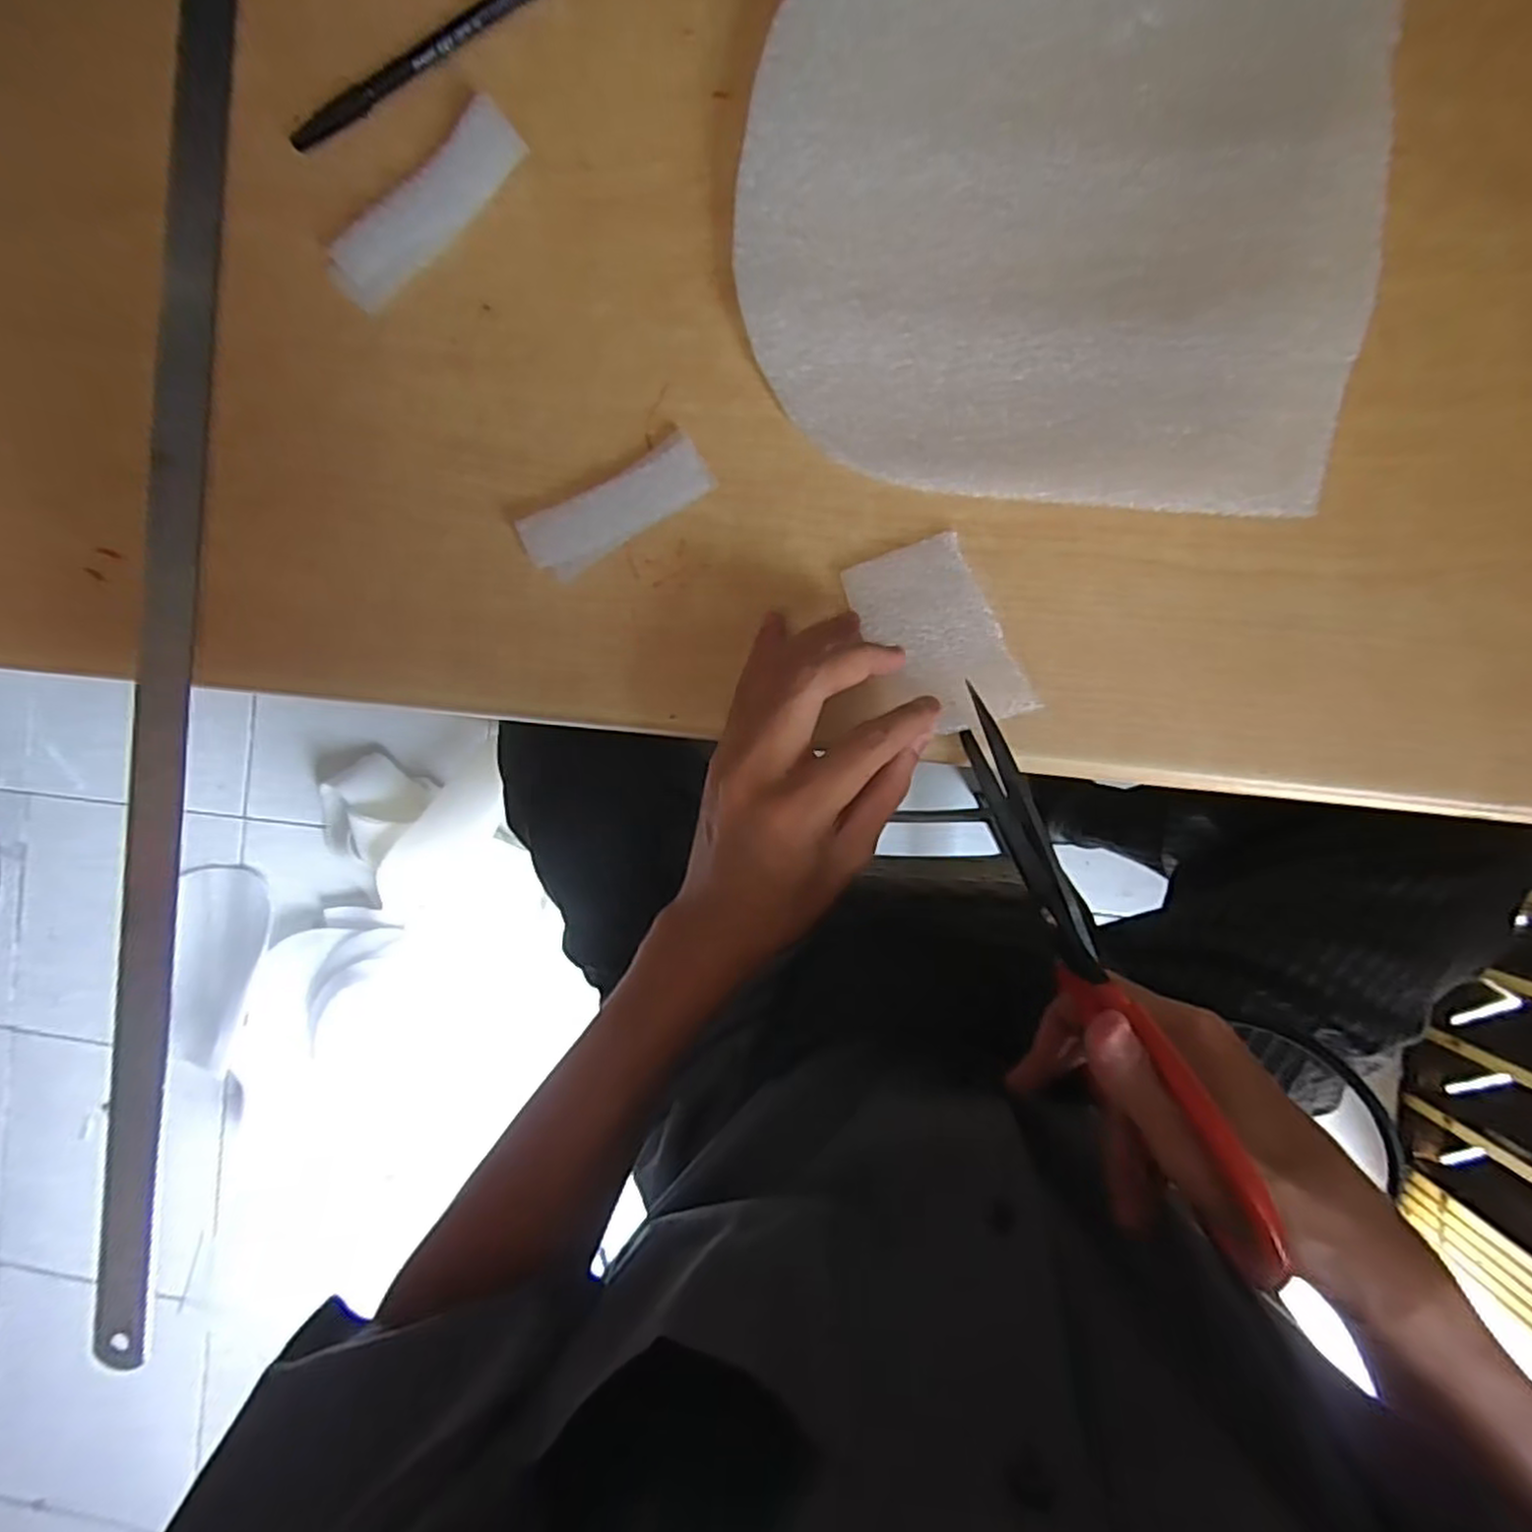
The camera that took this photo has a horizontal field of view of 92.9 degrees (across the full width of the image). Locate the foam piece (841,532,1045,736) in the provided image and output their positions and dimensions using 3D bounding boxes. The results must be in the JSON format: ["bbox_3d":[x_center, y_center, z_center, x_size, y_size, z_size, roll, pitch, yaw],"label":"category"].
[{"bbox_3d":[0.071,-0.055,0.309,0.056,0.006,0.084,-18,80,3],"label":"foam piece"}]

